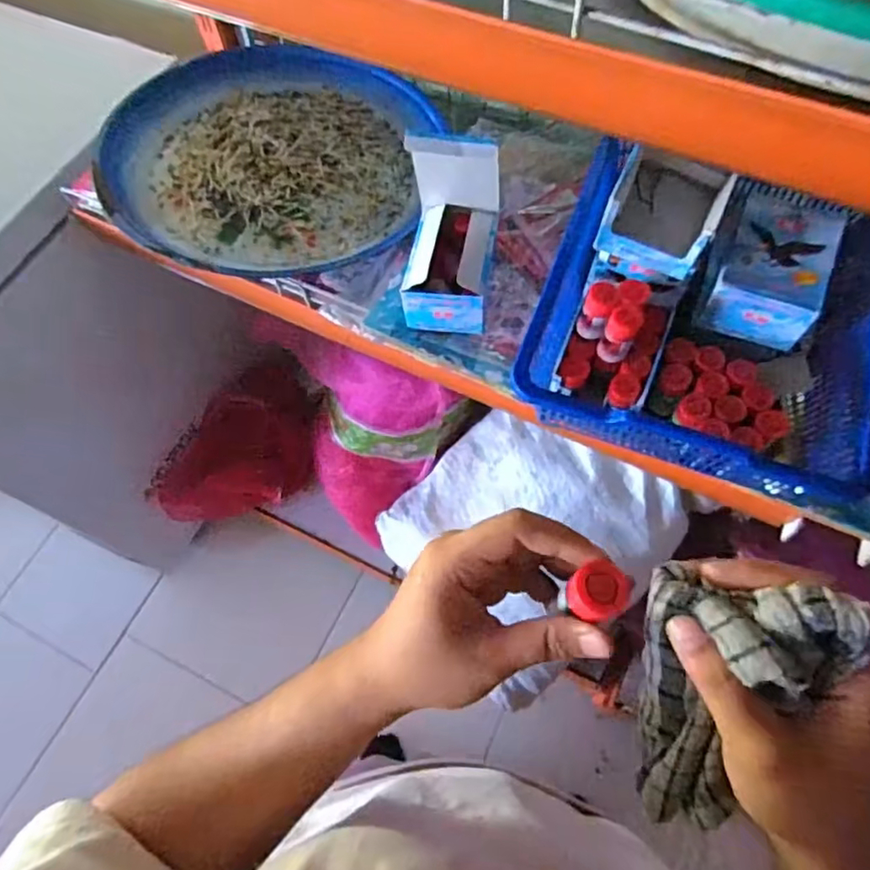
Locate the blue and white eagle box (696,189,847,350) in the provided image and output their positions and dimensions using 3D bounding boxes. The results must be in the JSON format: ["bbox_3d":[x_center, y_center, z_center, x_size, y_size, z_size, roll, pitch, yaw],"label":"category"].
[{"bbox_3d":[0.270,-0.134,0.499,0.080,0.060,0.097,22,68,12],"label":"blue and white eagle box"}]

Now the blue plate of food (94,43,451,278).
[{"bbox_3d":[-0.183,-0.336,0.708,0.351,0.073,0.363,-1,65,2],"label":"blue plate of food"}]

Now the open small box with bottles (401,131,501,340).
[{"bbox_3d":[0.013,-0.177,0.542,0.075,0.138,0.112,8,66,6],"label":"open small box with bottles"}]

